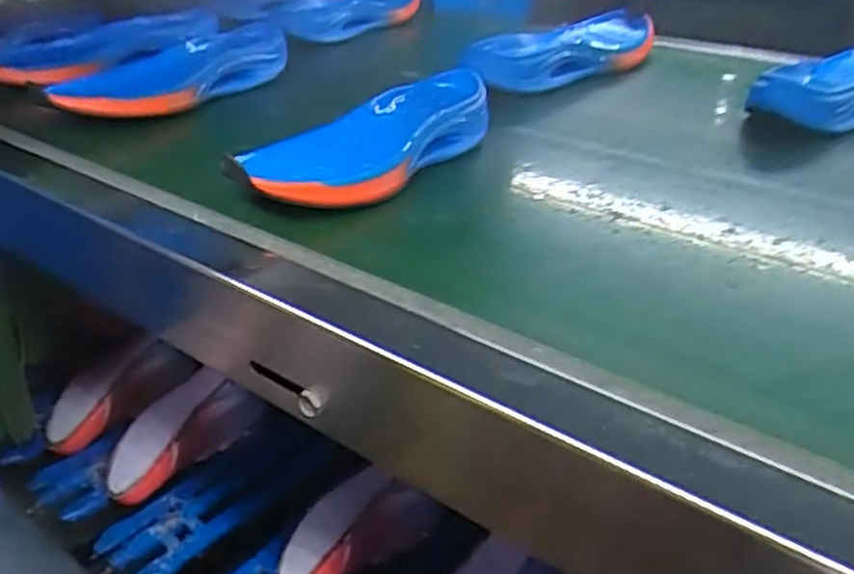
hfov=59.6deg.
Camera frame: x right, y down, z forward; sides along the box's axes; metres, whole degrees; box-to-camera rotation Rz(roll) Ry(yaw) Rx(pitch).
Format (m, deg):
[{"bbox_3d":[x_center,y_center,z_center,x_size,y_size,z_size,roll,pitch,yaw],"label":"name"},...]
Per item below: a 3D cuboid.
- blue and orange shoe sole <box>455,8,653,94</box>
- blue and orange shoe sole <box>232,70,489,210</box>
[{"bbox_3d":[0.151,-0.246,0.780,0.296,0.041,0.096,-25,38,-38],"label":"blue and orange shoe sole"},{"bbox_3d":[-0.038,-0.105,0.550,0.229,0.051,0.108,-21,36,-34],"label":"blue and orange shoe sole"}]

